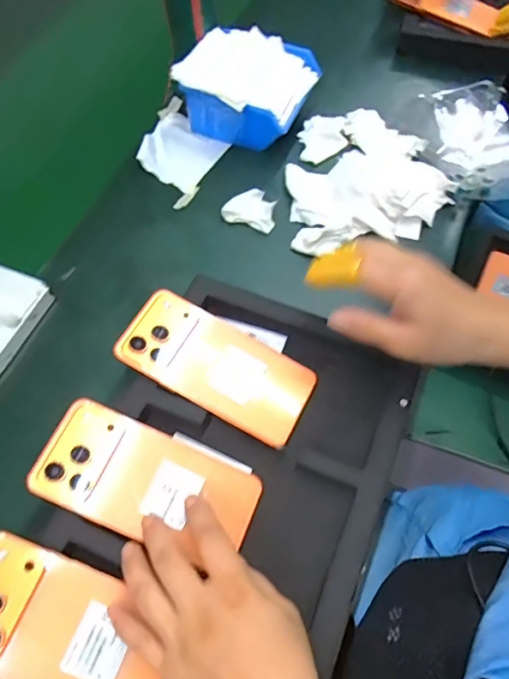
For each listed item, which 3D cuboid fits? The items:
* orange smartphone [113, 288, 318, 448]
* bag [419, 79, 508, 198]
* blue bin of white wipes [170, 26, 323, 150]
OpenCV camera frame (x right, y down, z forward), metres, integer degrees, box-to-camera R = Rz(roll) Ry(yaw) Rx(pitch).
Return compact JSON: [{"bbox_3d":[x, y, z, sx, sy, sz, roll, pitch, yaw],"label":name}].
[{"bbox_3d":[-0.032,0.020,0.425,0.162,0.011,0.078,28,63,4],"label":"orange smartphone"},{"bbox_3d":[0.266,-0.238,0.602,0.098,0.042,0.175,-5,61,-1],"label":"bag"},{"bbox_3d":[-0.007,-0.298,0.599,0.142,0.072,0.129,22,64,13],"label":"blue bin of white wipes"}]

